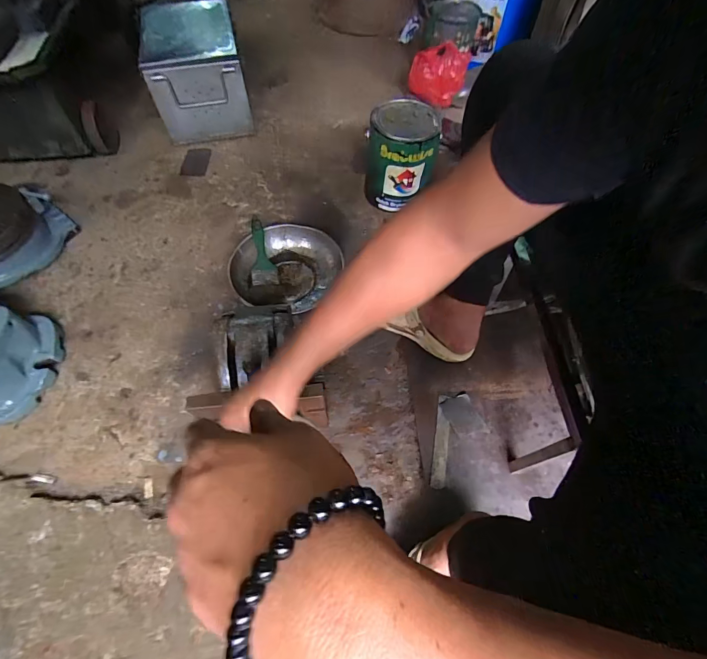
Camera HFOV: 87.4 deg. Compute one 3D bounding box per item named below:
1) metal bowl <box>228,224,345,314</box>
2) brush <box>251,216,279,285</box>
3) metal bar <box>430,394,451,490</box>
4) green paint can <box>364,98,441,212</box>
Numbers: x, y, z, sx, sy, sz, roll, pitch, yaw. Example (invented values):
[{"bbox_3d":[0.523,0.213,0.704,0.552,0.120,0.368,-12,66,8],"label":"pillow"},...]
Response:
[{"bbox_3d":[-0.150,-0.141,0.846,0.236,0.067,0.195,8,56,4],"label":"metal bowl"},{"bbox_3d":[-0.207,-0.174,0.840,0.055,0.022,0.166,-9,73,-7],"label":"brush"},{"bbox_3d":[0.161,0.198,0.674,0.025,0.006,0.170,10,56,6],"label":"metal bar"},{"bbox_3d":[0.112,-0.409,0.924,0.143,0.228,0.147,1,59,-2],"label":"green paint can"}]

